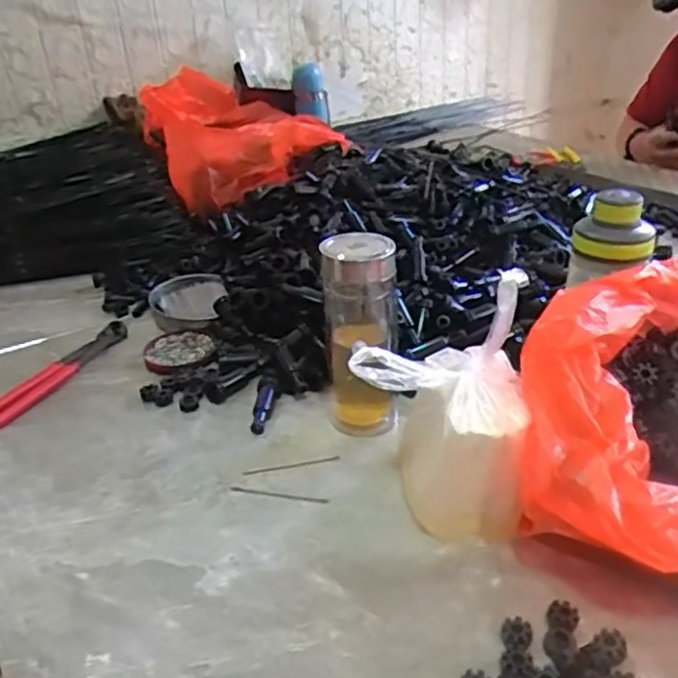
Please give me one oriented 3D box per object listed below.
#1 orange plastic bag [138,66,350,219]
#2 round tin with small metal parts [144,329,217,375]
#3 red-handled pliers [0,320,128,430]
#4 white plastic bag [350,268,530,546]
[{"bbox_3d":[-0.198,-0.379,1.244,0.268,0.138,0.470,-14,32,-17],"label":"orange plastic bag"},{"bbox_3d":[-0.179,0.014,0.764,0.078,0.011,0.090,-10,31,-10],"label":"round tin with small metal parts"},{"bbox_3d":[-0.310,0.033,0.739,0.045,0.012,0.192,10,33,22],"label":"red-handled pliers"},{"bbox_3d":[0.083,0.051,0.511,0.118,0.168,0.108,7,32,18],"label":"white plastic bag"}]

